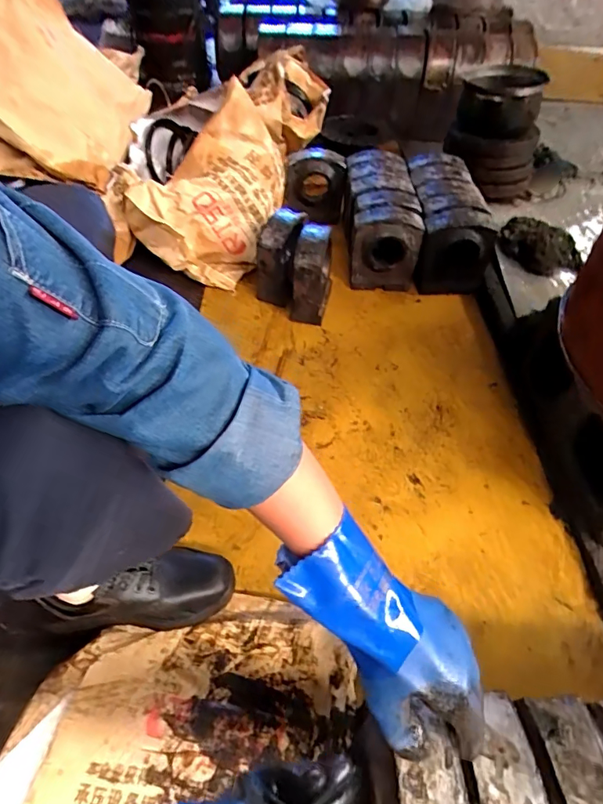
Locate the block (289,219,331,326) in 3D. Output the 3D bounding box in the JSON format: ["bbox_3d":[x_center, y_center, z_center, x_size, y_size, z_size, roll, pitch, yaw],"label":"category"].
[{"bbox_3d":[0.025,-0.283,1.010,0.076,0.172,0.140,8,49,5],"label":"block"}]

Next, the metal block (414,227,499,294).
[{"bbox_3d":[0.354,-0.320,1.053,0.158,0.160,0.049,4,49,1],"label":"metal block"}]

